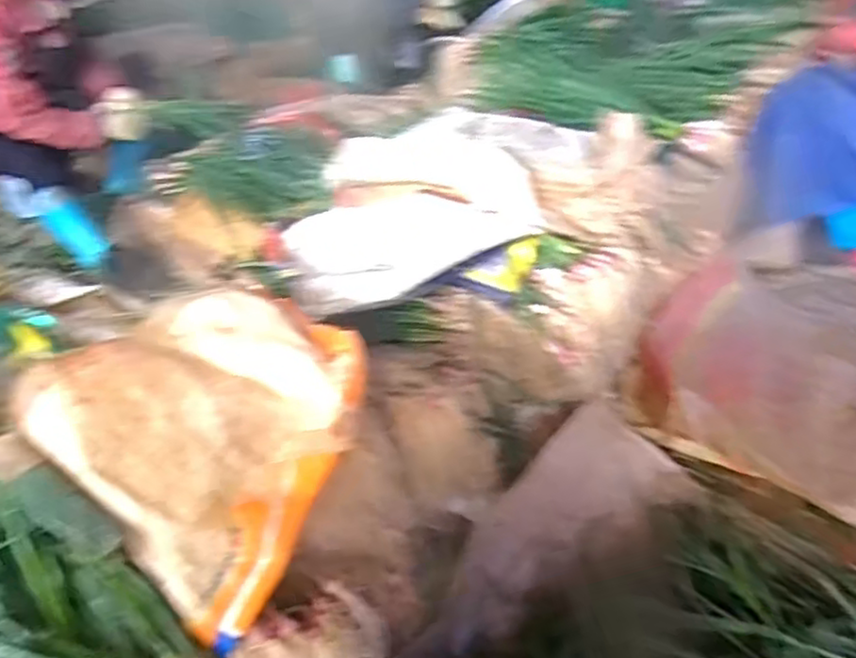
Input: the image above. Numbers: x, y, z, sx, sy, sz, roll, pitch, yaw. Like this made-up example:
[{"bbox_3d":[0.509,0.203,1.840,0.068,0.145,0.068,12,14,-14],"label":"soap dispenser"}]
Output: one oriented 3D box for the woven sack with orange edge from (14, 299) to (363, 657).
[{"bbox_3d":[-0.264,0.094,0.830,0.459,0.149,0.326,26,43,33],"label":"woven sack with orange edge"}]

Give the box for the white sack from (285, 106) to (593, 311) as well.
[{"bbox_3d":[0.008,-0.224,1.194,0.514,0.199,0.389,-10,36,-13],"label":"white sack"}]

